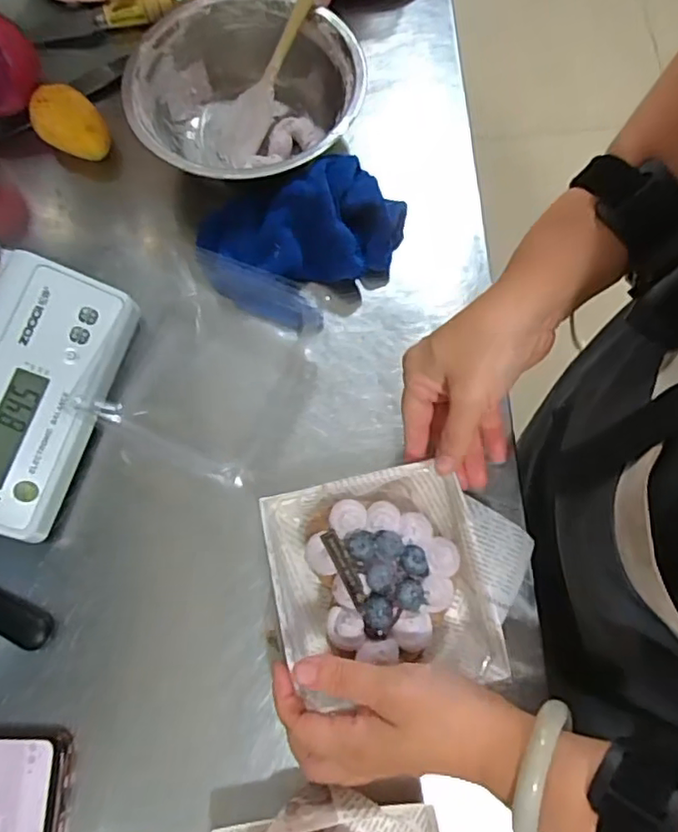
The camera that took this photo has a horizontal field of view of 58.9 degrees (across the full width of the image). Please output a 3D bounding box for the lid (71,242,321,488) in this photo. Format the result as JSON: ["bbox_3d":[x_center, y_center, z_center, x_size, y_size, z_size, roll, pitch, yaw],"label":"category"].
[{"bbox_3d":[-0.097,-0.045,0.441,0.146,0.027,0.163,19,74,8],"label":"lid"}]

